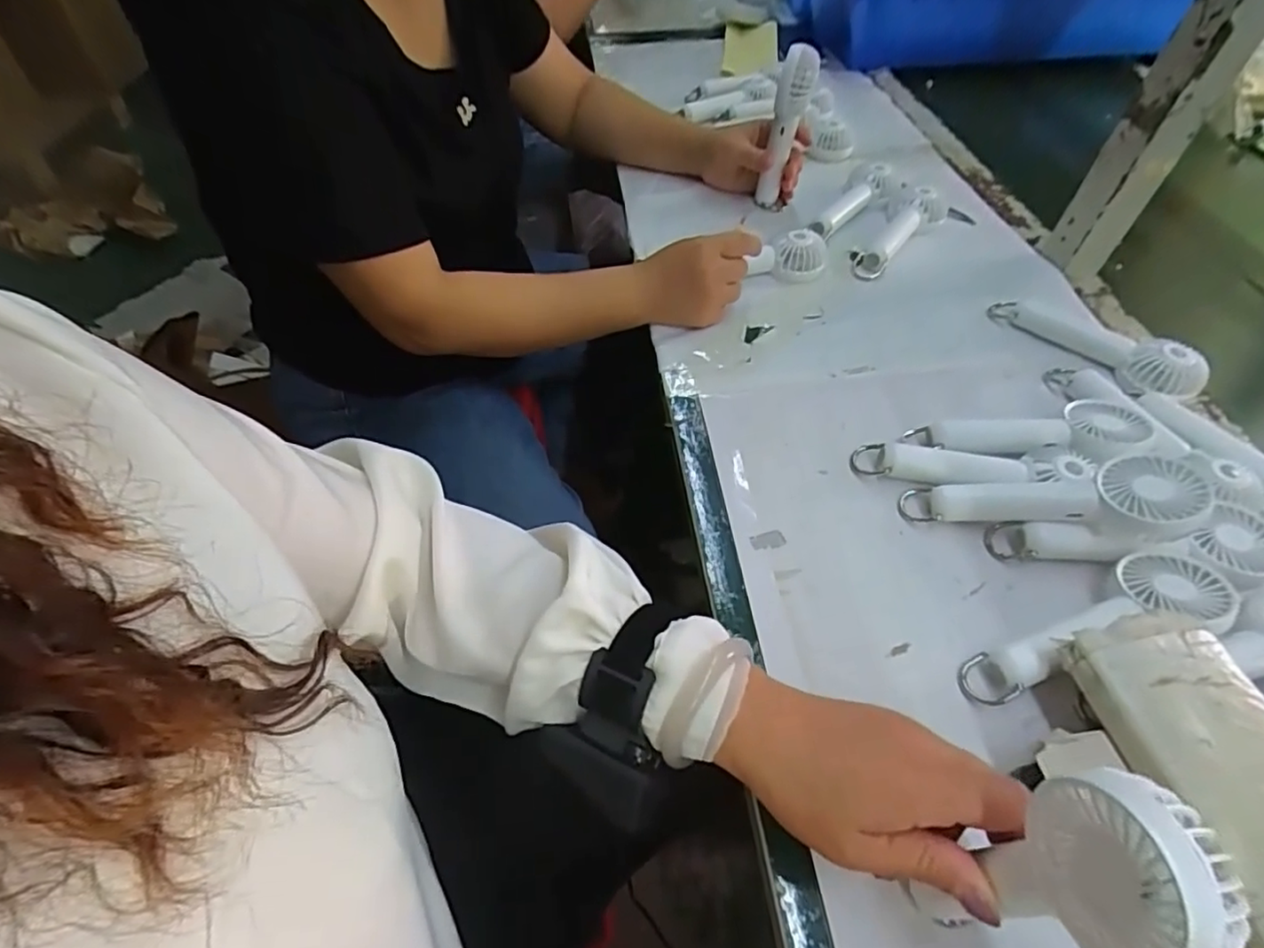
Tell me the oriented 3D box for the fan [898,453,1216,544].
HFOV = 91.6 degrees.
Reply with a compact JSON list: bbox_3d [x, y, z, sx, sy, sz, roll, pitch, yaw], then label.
[{"bbox_3d":[0.270,0.019,0.405,0.166,0.028,0.051,-4,49,22],"label":"fan"}]

